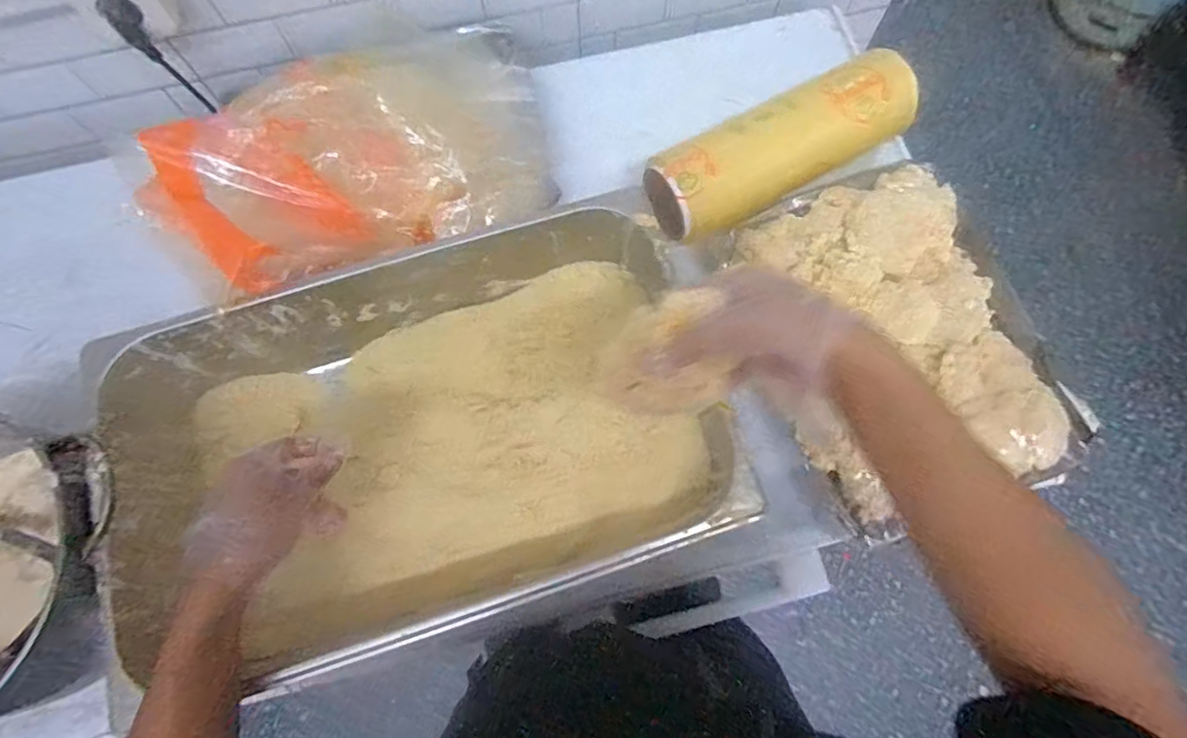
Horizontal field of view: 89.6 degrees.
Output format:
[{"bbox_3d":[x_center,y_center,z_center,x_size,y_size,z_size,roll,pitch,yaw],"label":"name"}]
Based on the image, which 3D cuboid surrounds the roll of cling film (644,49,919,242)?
[{"bbox_3d":[0.197,-0.235,0.642,0.303,0.076,0.097,-28,74,-8],"label":"roll of cling film"}]

